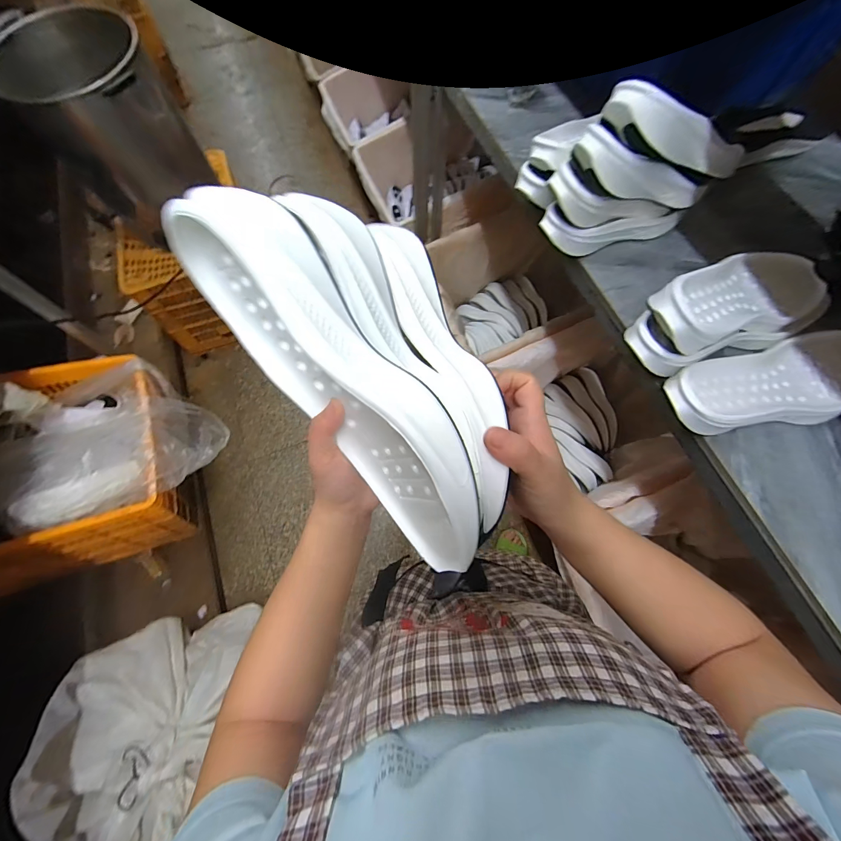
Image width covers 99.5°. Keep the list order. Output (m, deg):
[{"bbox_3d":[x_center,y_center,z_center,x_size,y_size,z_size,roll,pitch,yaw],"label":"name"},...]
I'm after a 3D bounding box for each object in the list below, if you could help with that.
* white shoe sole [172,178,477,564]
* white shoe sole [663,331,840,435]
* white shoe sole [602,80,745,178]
[{"bbox_3d":[-0.054,-0.026,0.246,0.067,0.107,0.279,-39,90,-14],"label":"white shoe sole"},{"bbox_3d":[0.459,-0.046,0.464,0.287,0.043,0.111,-15,70,-6],"label":"white shoe sole"},{"bbox_3d":[0.345,-0.368,0.458,0.273,0.046,0.079,-4,67,-28],"label":"white shoe sole"}]

